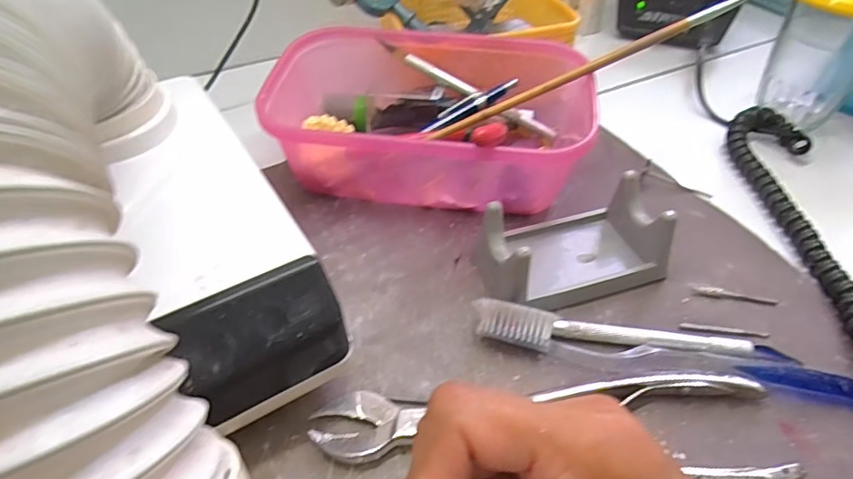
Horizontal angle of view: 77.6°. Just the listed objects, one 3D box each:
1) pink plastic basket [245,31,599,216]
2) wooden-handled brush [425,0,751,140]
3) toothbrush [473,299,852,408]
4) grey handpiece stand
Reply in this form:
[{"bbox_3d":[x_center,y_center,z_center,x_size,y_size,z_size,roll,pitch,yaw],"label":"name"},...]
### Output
[{"bbox_3d":[0.001,-0.081,0.349,0.194,0.068,0.135,4,45,4],"label":"pink plastic basket"},{"bbox_3d":[0.097,-0.102,0.317,0.202,0.007,0.009,-23,46,5],"label":"wooden-handled brush"},{"bbox_3d":[0.115,0.054,0.248,0.184,0.018,0.019,7,46,7],"label":"toothbrush"},{"bbox_3d":[0.076,-0.002,0.290,0.094,0.039,0.060,-11,46,-10],"label":"grey handpiece stand"}]

